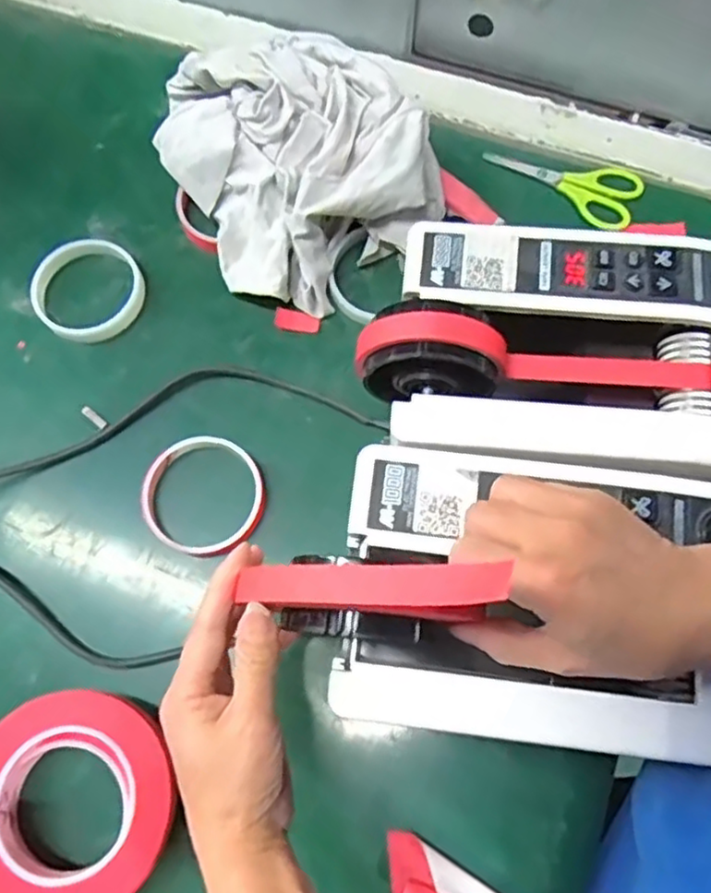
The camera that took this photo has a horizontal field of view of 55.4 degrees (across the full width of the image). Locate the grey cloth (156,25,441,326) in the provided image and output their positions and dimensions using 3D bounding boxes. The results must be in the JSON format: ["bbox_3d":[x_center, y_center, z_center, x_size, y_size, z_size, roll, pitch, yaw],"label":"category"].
[{"bbox_3d":[-0.055,-0.237,0.533,0.193,0.070,0.237,-38,76,-9],"label":"grey cloth"}]

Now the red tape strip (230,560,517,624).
[{"bbox_3d":[0.001,0.056,0.267,0.123,0.009,0.019,-7,70,36],"label":"red tape strip"}]

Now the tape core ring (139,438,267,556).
[{"bbox_3d":[-0.108,0.034,0.481,0.087,0.009,0.083,0,73,1],"label":"tape core ring"}]

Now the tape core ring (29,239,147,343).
[{"bbox_3d":[-0.207,-0.121,0.528,0.085,0.019,0.078,0,73,1],"label":"tape core ring"}]

